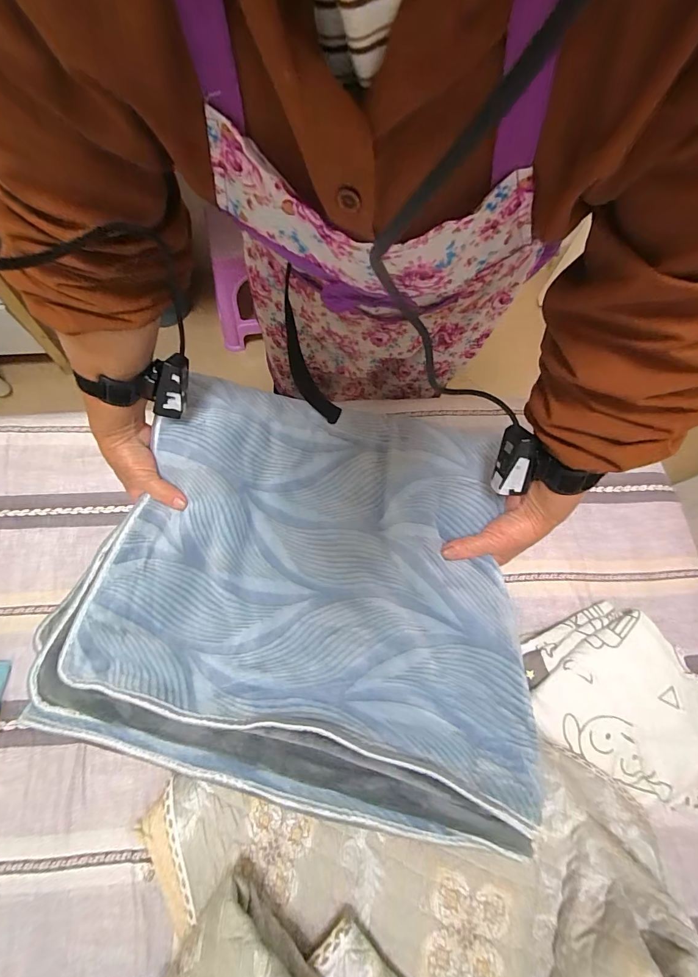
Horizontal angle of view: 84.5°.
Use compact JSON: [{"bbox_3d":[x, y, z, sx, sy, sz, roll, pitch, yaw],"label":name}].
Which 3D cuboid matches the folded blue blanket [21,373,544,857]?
[{"bbox_3d":[-0.063,0.090,0.442,0.511,0.092,0.455,7,69,1],"label":"folded blue blanket"}]

